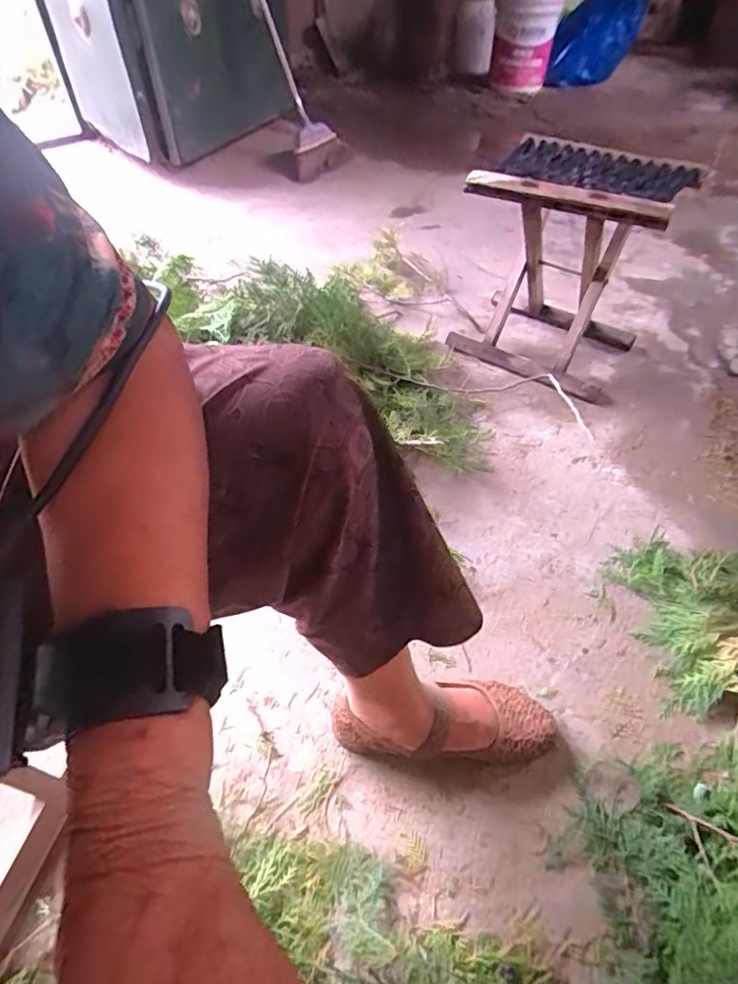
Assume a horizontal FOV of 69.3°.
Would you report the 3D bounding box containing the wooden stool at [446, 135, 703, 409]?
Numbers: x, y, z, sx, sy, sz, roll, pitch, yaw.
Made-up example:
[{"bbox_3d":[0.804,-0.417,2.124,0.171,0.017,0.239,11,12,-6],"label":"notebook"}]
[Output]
[{"bbox_3d":[0.358,-0.415,0.988,0.315,0.336,0.299,24,53,19],"label":"wooden stool"}]

